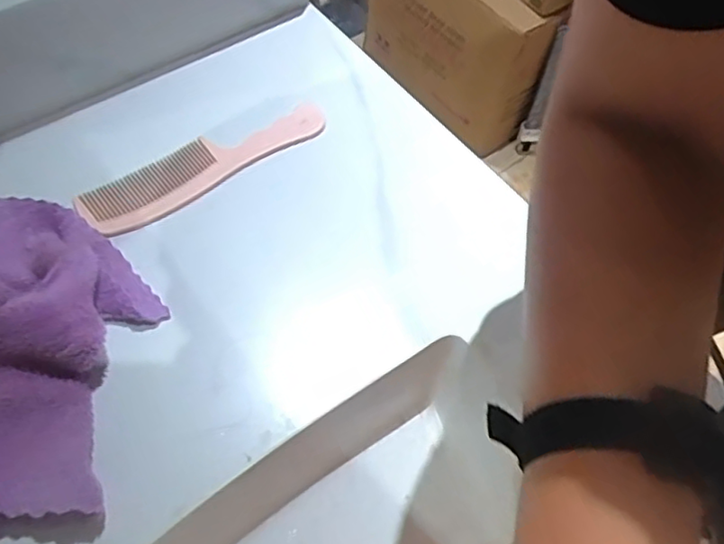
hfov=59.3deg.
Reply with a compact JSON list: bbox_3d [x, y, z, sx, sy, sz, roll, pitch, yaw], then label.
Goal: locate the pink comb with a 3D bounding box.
[{"bbox_3d":[-0.124,-0.089,0.514,0.205,0.007,0.049,-32,67,-21],"label":"pink comb"}]

